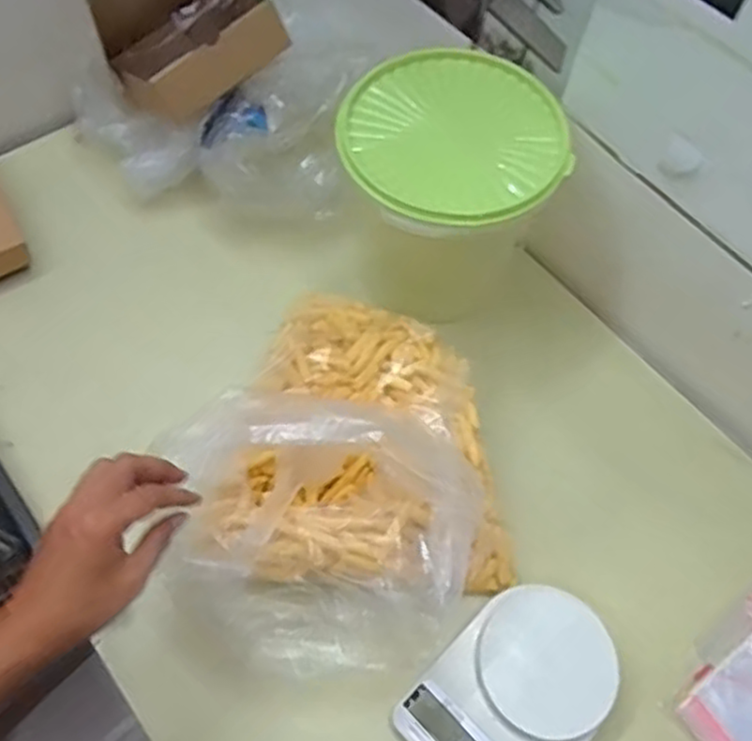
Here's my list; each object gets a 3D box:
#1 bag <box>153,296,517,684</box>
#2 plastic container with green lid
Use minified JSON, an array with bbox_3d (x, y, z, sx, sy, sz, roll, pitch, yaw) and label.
[{"bbox_3d":[-0.036,0.075,0.630,0.279,0.135,0.319,-10,62,-9],"label":"bag"},{"bbox_3d":[0.067,-0.170,0.732,0.202,0.190,0.213,2,61,-3],"label":"plastic container with green lid"}]

